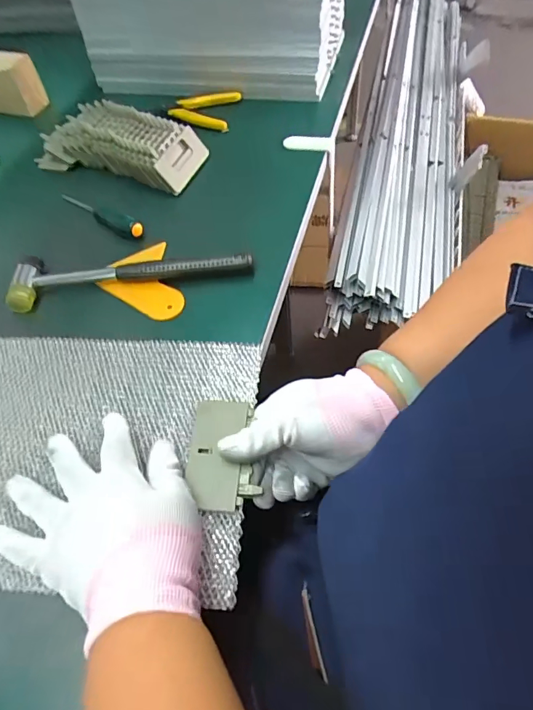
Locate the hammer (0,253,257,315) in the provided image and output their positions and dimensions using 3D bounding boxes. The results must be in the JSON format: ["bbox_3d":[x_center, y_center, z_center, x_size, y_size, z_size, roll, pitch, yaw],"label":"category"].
[{"bbox_3d":[-0.134,-0.085,0.440,0.235,0.022,0.054,-8,55,0],"label":"hammer"}]

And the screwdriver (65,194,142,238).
[{"bbox_3d":[-0.190,-0.162,0.502,0.136,0.023,0.018,31,64,24],"label":"screwdriver"}]

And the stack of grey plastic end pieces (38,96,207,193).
[{"bbox_3d":[-0.182,-0.265,0.553,0.212,0.041,0.096,16,59,17],"label":"stack of grey plastic end pieces"}]

